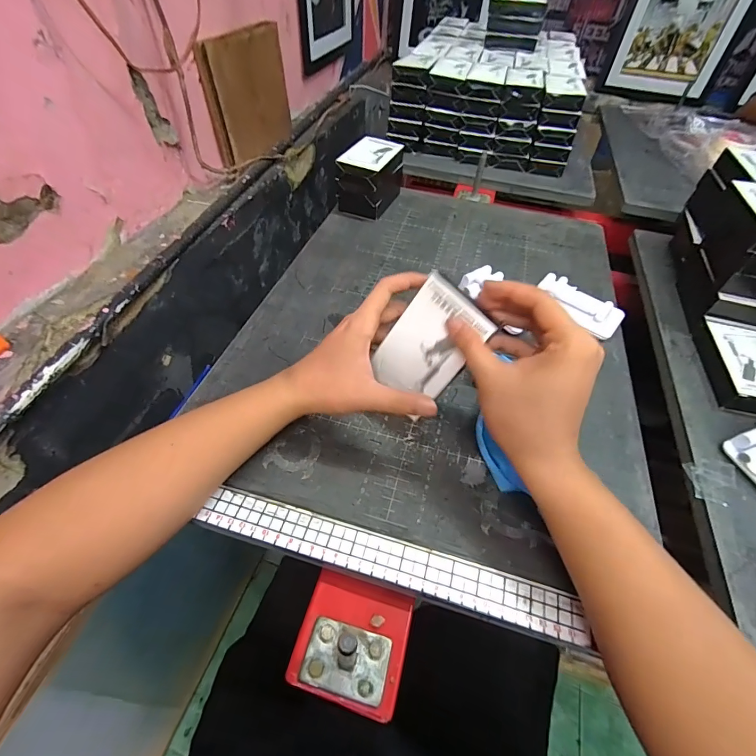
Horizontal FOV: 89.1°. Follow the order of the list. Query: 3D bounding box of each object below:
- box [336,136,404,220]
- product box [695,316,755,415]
[{"bbox_3d":[-0.011,-0.327,0.631,0.072,0.086,0.114,23,52,15],"label":"box"},{"bbox_3d":[0.420,-0.014,0.437,0.081,0.029,0.131,12,51,7],"label":"product box"}]

